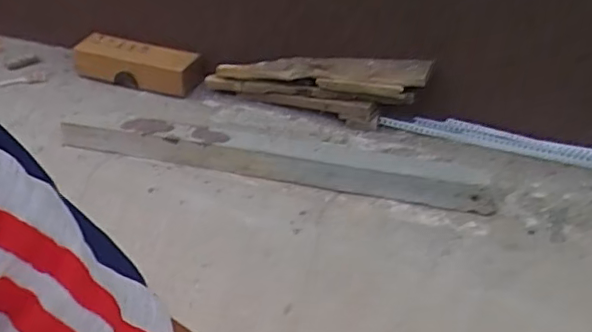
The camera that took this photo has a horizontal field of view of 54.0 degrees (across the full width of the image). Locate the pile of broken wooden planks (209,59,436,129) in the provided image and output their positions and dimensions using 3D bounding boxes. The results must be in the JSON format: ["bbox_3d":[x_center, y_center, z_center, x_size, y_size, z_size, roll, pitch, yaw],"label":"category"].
[{"bbox_3d":[0.044,-0.255,1.828,0.704,0.171,0.101,7,35,9],"label":"pile of broken wooden planks"}]

